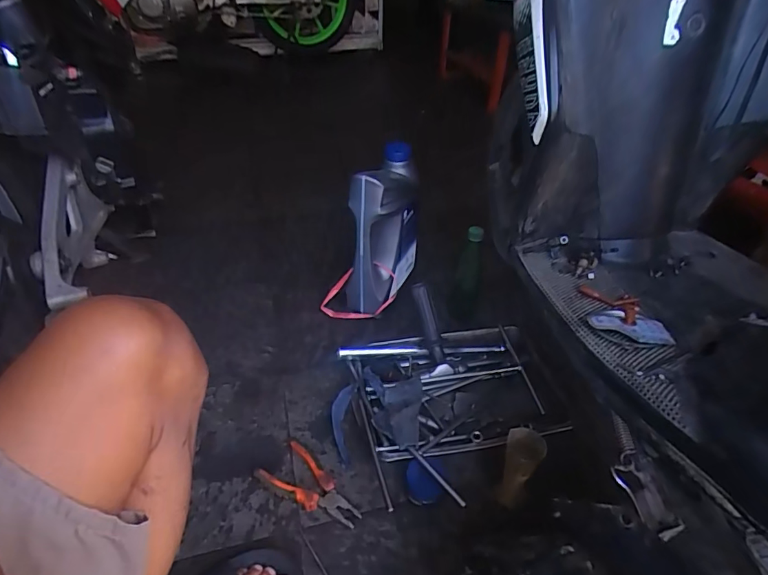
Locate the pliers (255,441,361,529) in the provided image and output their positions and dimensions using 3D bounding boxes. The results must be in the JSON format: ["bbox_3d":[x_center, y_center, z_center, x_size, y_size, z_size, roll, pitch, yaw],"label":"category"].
[{"bbox_3d":[-0.109,0.305,0.693,0.161,0.019,0.072,27,45,30],"label":"pliers"}]

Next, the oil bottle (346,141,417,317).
[{"bbox_3d":[-0.003,-0.108,0.959,0.090,0.316,0.175,19,42,22],"label":"oil bottle"}]

